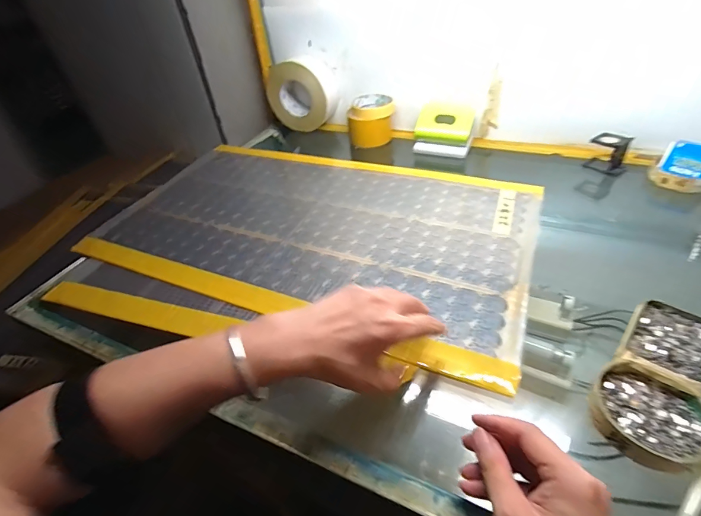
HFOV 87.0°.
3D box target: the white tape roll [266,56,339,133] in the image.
[{"bbox_3d":[-0.104,-0.342,0.782,0.140,0.134,0.060,14,46,22],"label":"white tape roll"}]

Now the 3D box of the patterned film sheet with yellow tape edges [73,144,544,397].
[{"bbox_3d":[-0.061,-0.061,0.571,0.628,0.012,0.372,13,46,21],"label":"patterned film sheet with yellow tape edges"}]

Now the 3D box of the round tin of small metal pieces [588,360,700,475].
[{"bbox_3d":[0.238,0.127,0.295,0.077,0.014,0.074,-4,42,4],"label":"round tin of small metal pieces"}]

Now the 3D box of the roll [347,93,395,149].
[{"bbox_3d":[0.043,-0.277,0.749,0.086,0.081,0.086,-5,42,3],"label":"roll"}]

